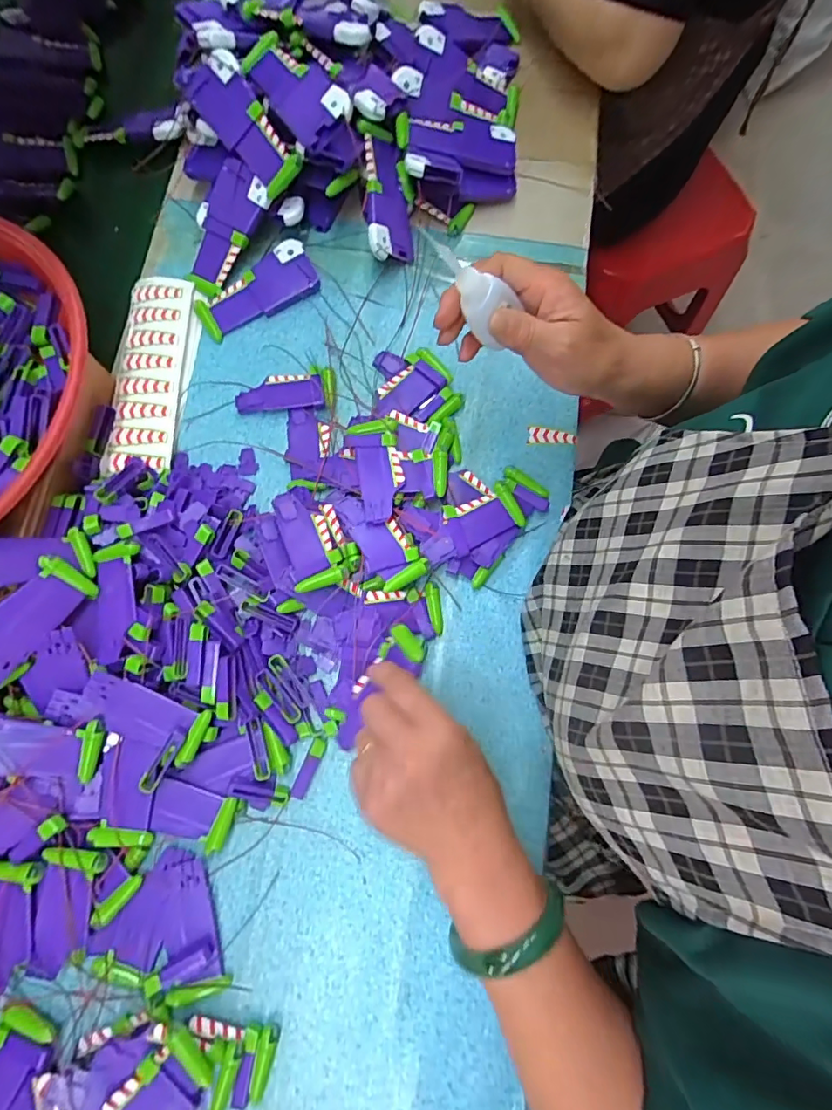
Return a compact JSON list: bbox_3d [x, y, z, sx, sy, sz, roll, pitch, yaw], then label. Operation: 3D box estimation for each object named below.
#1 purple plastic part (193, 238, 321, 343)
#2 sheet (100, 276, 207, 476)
[{"bbox_3d":[-0.154,-0.255,0.484,0.117,0.021,0.054,-25,78,-5],"label":"purple plastic part"},{"bbox_3d":[-0.242,-0.167,0.465,0.063,0.019,0.190,4,77,1],"label":"sheet"}]

